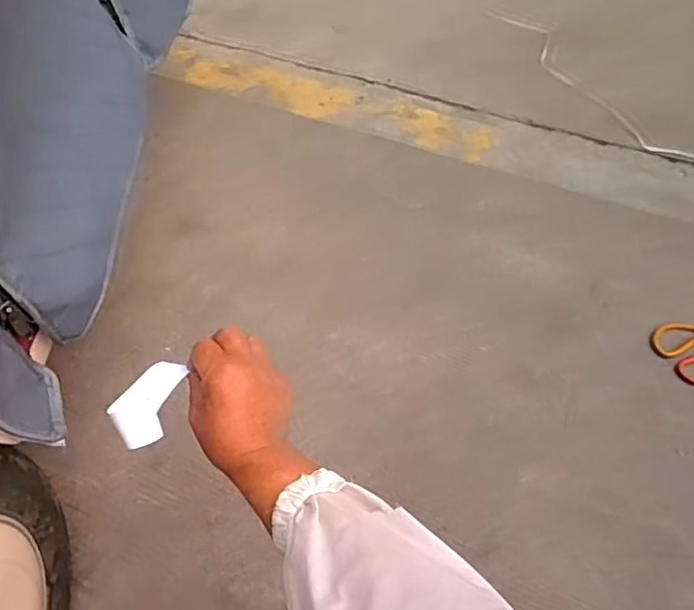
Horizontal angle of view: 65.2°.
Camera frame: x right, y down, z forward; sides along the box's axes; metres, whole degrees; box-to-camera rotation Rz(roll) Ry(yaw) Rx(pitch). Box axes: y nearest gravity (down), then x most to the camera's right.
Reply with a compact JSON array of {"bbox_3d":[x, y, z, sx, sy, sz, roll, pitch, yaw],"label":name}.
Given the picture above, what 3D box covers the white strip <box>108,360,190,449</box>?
[{"bbox_3d":[-0.166,0.080,0.455,0.036,0.023,0.080,10,47,8],"label":"white strip"}]

